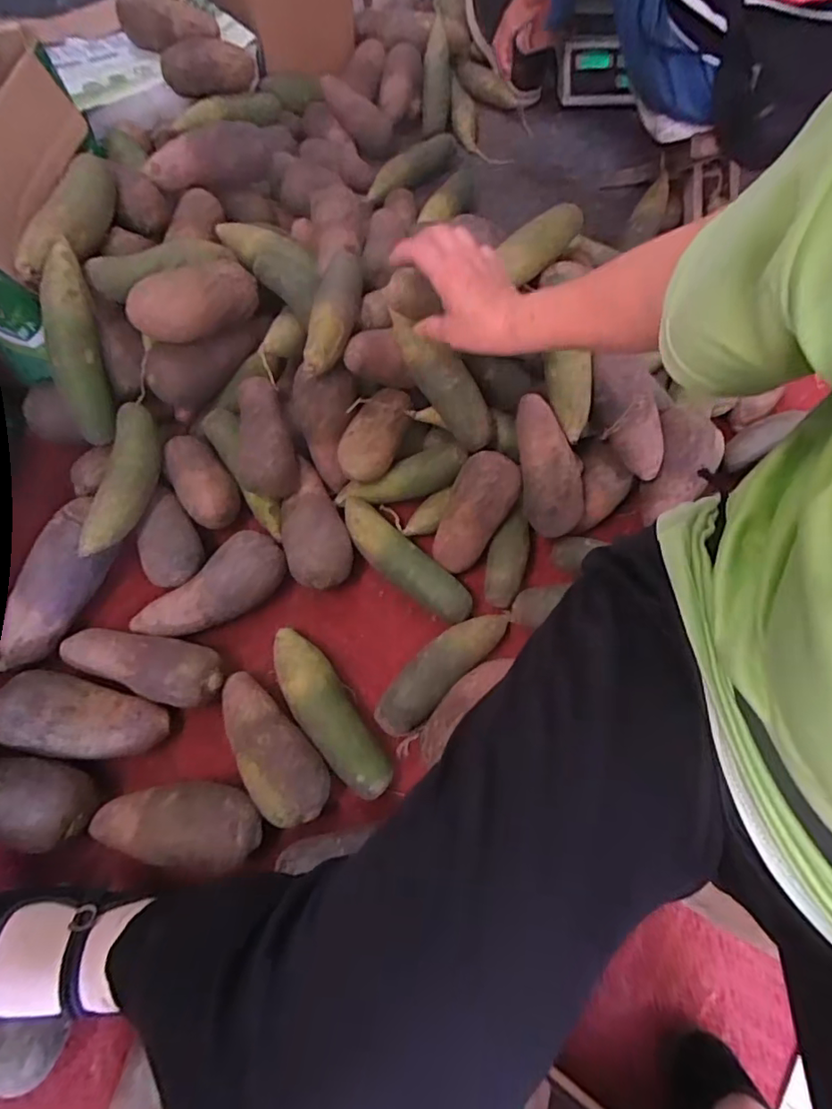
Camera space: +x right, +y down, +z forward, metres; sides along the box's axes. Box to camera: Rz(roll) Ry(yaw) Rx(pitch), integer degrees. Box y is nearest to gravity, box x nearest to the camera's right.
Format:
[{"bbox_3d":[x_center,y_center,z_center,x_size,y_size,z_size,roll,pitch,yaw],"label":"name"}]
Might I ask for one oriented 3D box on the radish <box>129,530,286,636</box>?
[{"bbox_3d":[-0.235,0.047,0.645,0.175,0.066,0.068,-38,74,-17],"label":"radish"}]

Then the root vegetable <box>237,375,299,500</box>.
[{"bbox_3d":[-0.186,-0.151,0.672,0.063,0.045,0.157,-10,68,-7],"label":"root vegetable"}]

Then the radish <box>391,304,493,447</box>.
[{"bbox_3d":[0.028,-0.196,0.626,0.044,0.052,0.169,-45,107,-19],"label":"radish"}]

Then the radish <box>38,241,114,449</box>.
[{"bbox_3d":[-0.400,-0.241,0.642,0.052,0.223,0.053,-1,23,-3],"label":"radish"}]

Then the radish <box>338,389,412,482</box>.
[{"bbox_3d":[-0.048,-0.150,0.683,0.067,0.055,0.128,36,81,-13],"label":"radish"}]

